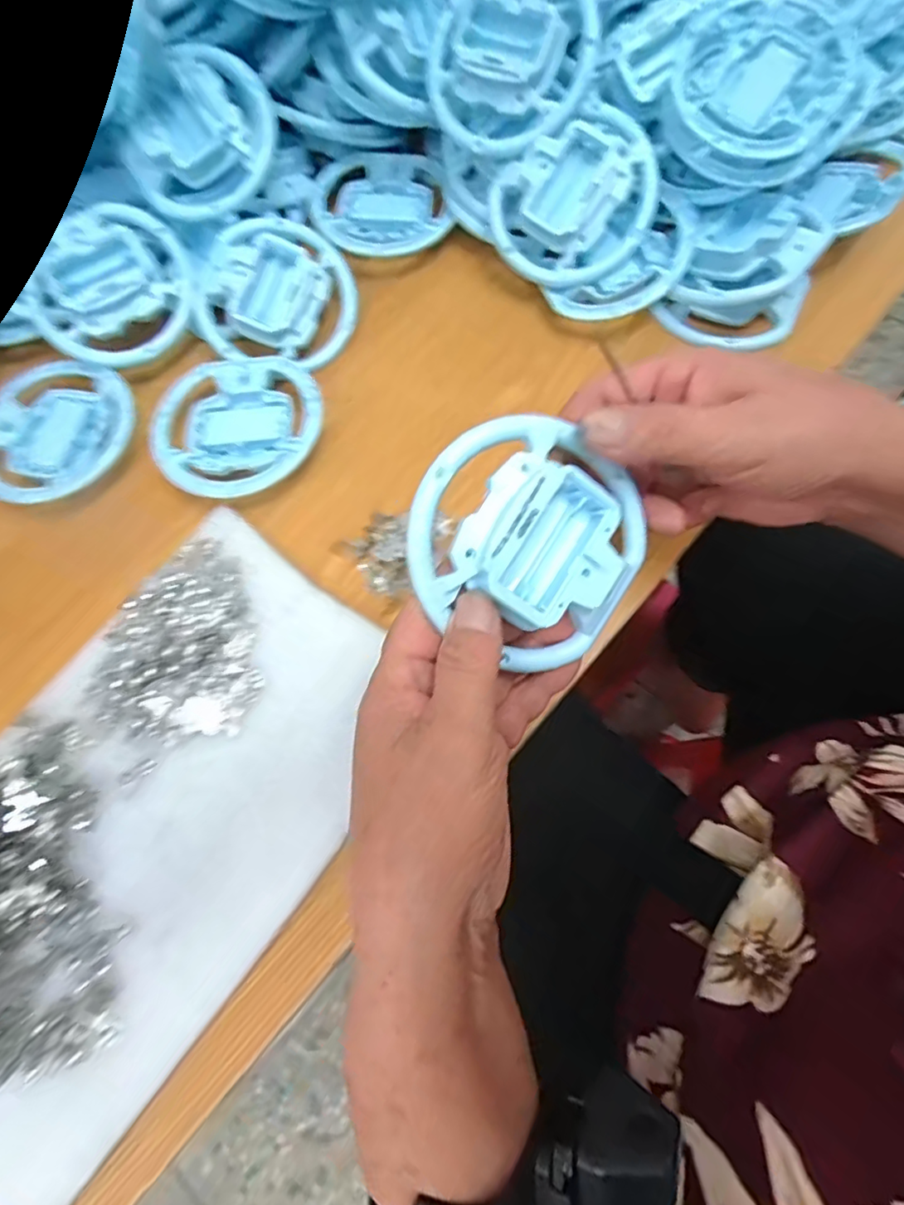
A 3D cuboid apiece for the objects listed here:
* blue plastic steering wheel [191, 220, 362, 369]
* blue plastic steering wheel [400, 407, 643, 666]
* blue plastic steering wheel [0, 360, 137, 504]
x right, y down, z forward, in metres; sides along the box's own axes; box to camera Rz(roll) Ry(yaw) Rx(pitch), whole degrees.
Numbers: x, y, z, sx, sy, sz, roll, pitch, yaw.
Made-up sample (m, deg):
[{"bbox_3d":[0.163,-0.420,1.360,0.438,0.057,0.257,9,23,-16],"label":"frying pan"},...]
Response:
[{"bbox_3d":[-0.113,-0.204,0.367,0.094,0.028,0.091,0,72,0],"label":"blue plastic steering wheel"},{"bbox_3d":[0.032,-0.027,0.230,0.093,0.030,0.093,0,90,-3],"label":"blue plastic steering wheel"},{"bbox_3d":[-0.259,-0.108,0.367,0.094,0.021,0.100,-1,71,4],"label":"blue plastic steering wheel"}]

